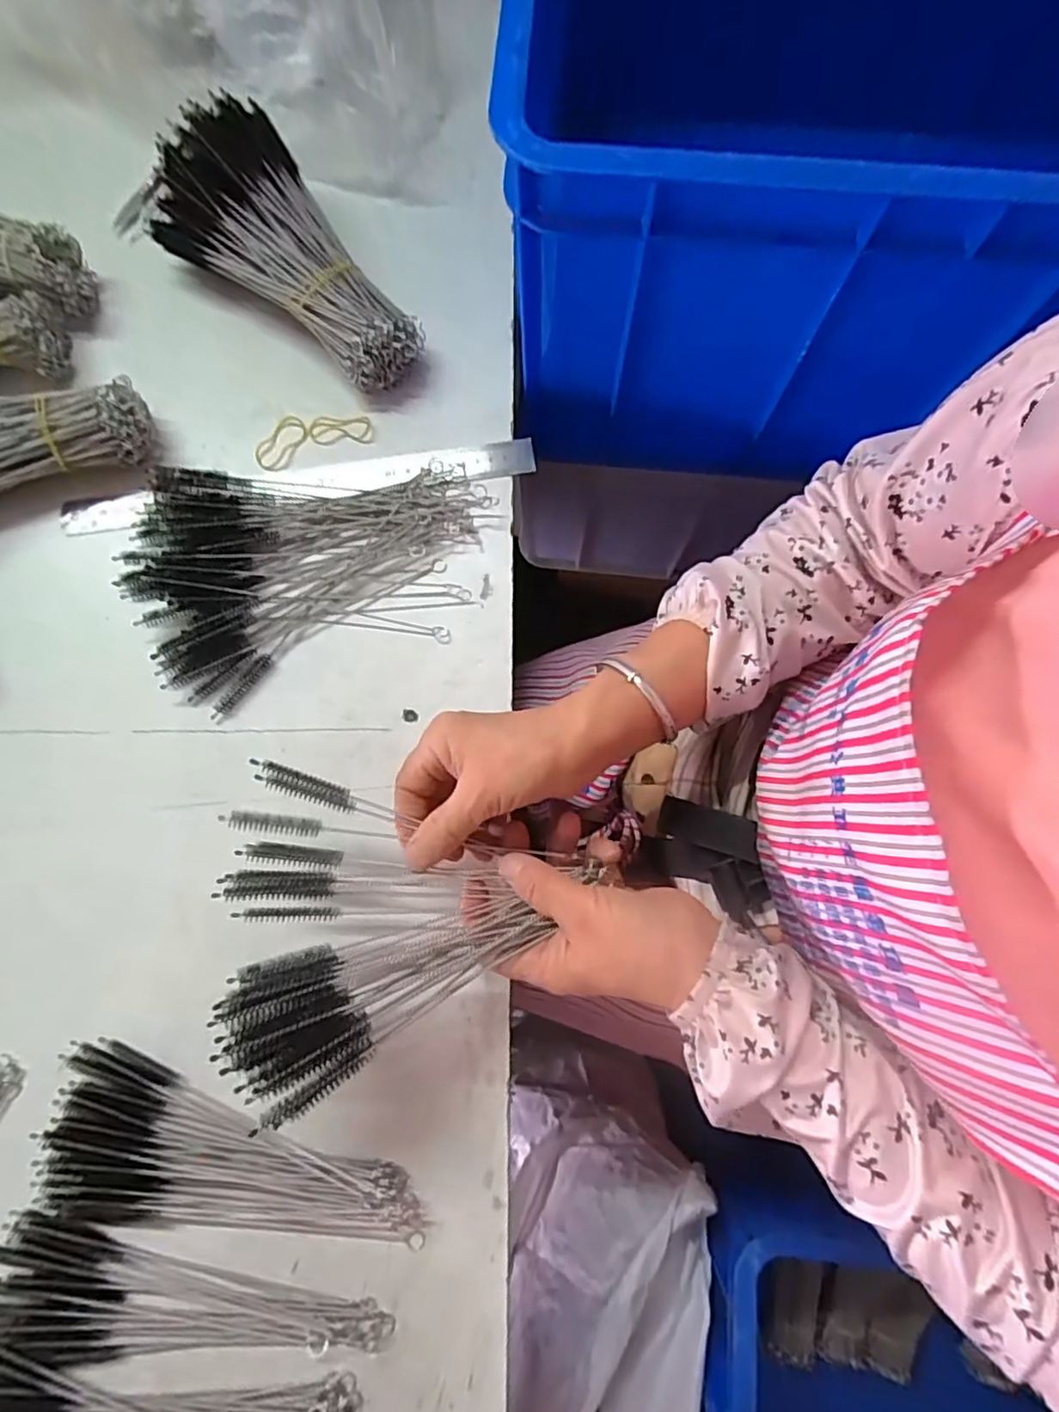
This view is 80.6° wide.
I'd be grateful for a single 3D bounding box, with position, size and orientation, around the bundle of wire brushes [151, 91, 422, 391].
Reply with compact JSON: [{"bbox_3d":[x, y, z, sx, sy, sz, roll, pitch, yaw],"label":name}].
[{"bbox_3d":[-0.164,-0.305,0.430,0.102,0.070,0.203,-43,82,-7],"label":"bundle of wire brushes"}]

